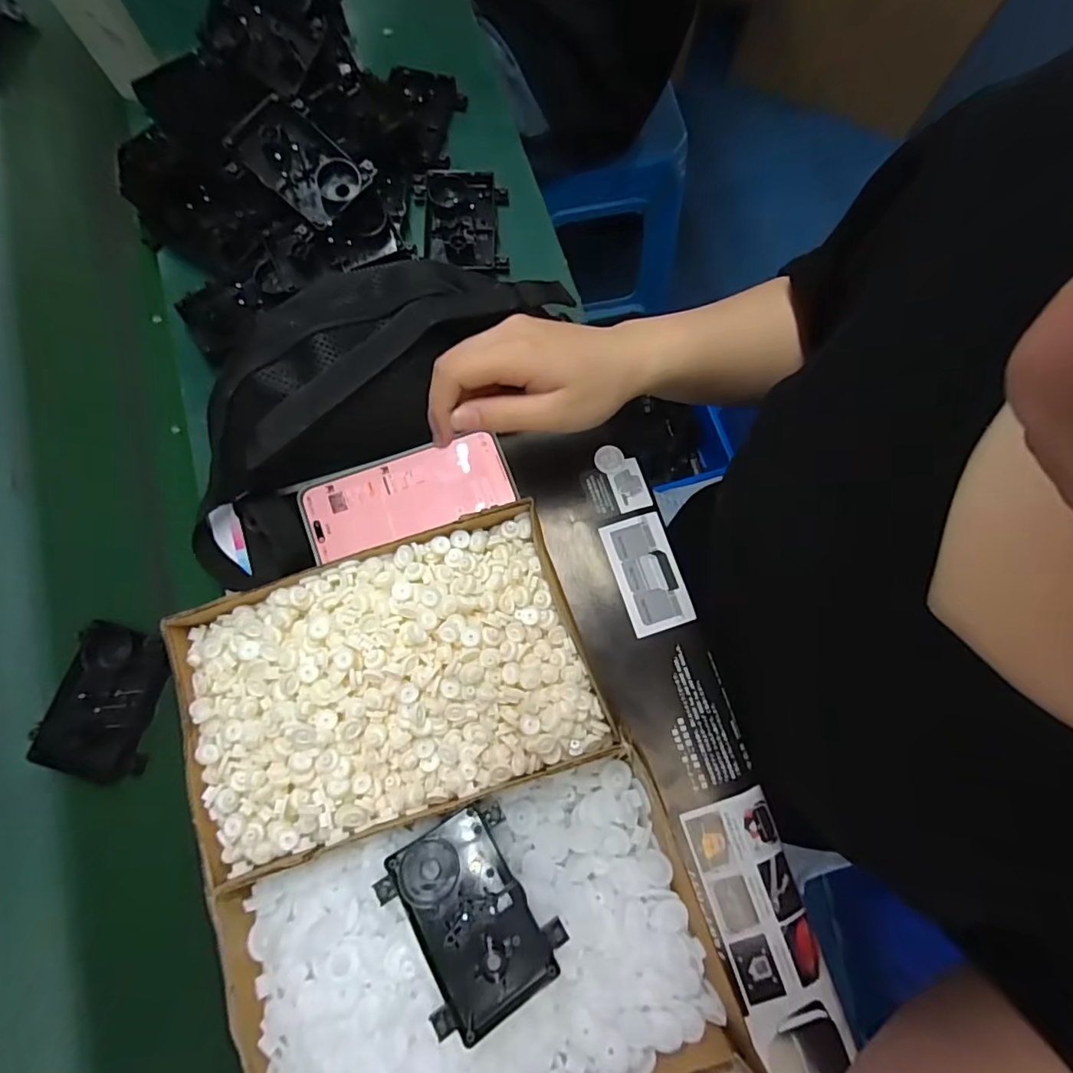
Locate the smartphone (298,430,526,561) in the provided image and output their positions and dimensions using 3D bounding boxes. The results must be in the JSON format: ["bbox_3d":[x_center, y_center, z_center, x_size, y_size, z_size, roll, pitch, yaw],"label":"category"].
[{"bbox_3d":[-0.099,-0.035,0.414,0.156,0.014,0.065,-18,78,-6],"label":"smartphone"}]

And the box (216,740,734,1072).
[{"bbox_3d":[-0.037,0.256,0.336,0.264,0.058,0.174,-18,78,-5],"label":"box"}]

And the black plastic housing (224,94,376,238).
[{"bbox_3d":[-0.191,-0.305,0.436,0.098,0.026,0.068,36,90,-14],"label":"black plastic housing"}]

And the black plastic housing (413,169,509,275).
[{"bbox_3d":[-0.067,-0.282,0.482,0.081,0.017,0.101,-1,77,-1],"label":"black plastic housing"}]

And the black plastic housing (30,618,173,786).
[{"bbox_3d":[-0.308,0.119,0.388,0.070,0.021,0.100,12,77,2],"label":"black plastic housing"}]

